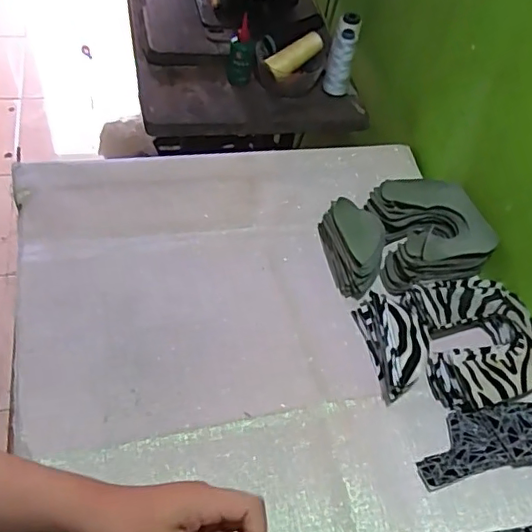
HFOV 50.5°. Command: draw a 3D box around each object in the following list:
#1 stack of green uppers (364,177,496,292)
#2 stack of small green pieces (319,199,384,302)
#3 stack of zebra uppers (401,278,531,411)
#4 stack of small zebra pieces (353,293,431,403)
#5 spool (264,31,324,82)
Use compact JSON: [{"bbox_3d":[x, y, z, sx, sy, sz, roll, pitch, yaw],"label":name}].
[{"bbox_3d":[0.220,-0.048,0.770,0.147,0.054,0.159,-8,53,-12],"label":"stack of green uppers"},{"bbox_3d":[0.114,-0.027,0.737,0.071,0.070,0.121,4,51,-5],"label":"stack of small green pieces"},{"bbox_3d":[0.256,0.088,0.681,0.136,0.039,0.165,-4,52,-9],"label":"stack of zebra uppers"},{"bbox_3d":[0.156,0.087,0.666,0.066,0.054,0.132,-5,52,-12],"label":"stack of small zebra pieces"},{"bbox_3d":[0.053,-0.361,0.967,0.114,0.036,0.030,-37,63,-14],"label":"spool"}]

